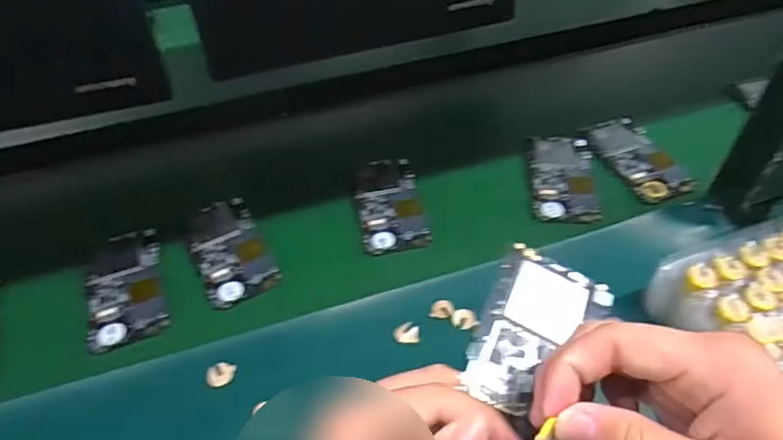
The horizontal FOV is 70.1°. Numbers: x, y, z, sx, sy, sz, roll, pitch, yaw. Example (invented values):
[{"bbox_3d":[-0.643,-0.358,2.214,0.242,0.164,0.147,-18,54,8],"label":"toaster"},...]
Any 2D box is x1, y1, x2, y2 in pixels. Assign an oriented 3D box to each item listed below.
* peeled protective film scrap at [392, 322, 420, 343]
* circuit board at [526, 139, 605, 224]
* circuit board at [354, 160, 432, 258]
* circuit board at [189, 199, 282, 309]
[{"bbox_3d":[0.012,0.093,0.459,0.021,0.006,0.017,-3,77,-4],"label":"peeled protective film scrap"},{"bbox_3d":[0.178,-0.046,0.584,0.067,0.008,0.119,2,47,4],"label":"circuit board"},{"bbox_3d":[-0.002,-0.019,0.566,0.064,0.014,0.118,-8,49,-5],"label":"circuit board"},{"bbox_3d":[-0.155,0.027,0.532,0.064,0.010,0.122,-23,50,-18],"label":"circuit board"}]

